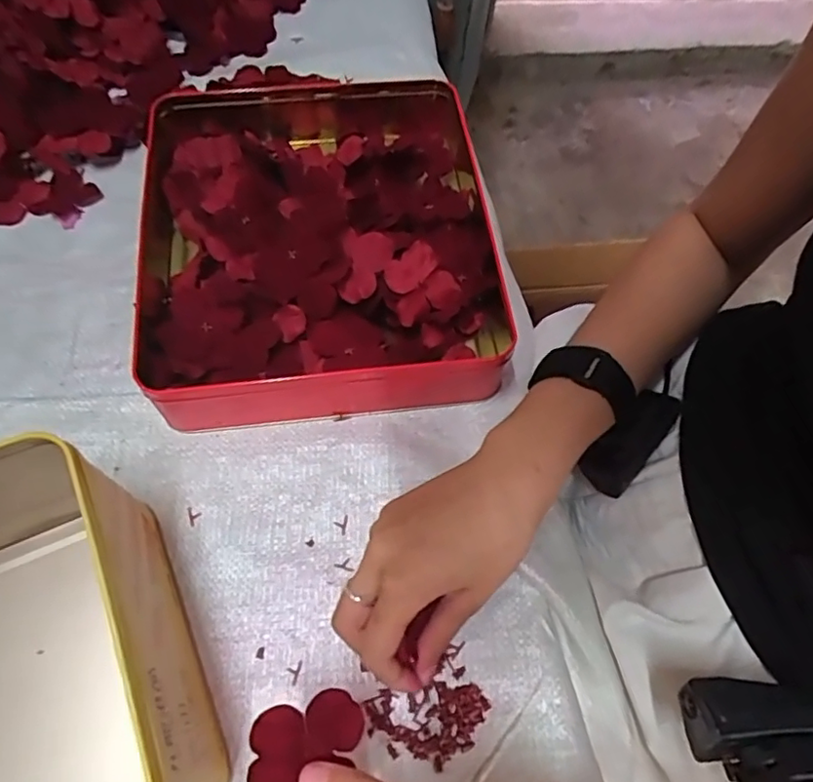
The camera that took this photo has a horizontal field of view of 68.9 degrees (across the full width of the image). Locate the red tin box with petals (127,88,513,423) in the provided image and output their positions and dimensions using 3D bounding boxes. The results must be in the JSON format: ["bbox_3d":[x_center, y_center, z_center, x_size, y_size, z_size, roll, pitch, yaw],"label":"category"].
[{"bbox_3d":[-0.065,-0.121,0.441,0.268,0.062,0.294,-9,65,-8],"label":"red tin box with petals"}]

